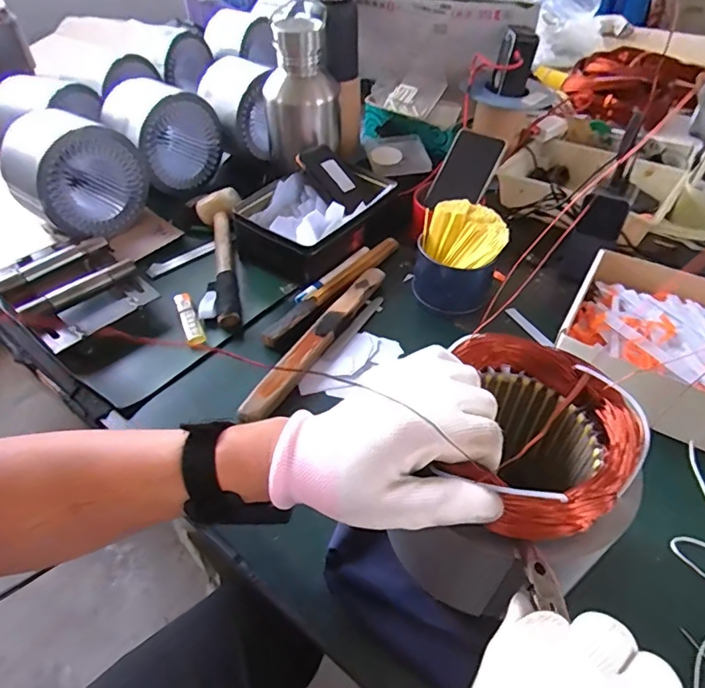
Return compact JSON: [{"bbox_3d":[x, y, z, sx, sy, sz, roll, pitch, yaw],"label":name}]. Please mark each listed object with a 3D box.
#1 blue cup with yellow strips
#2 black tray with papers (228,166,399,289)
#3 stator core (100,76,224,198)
[{"bbox_3d":[0.131,-0.103,0.629,0.103,0.113,0.102,9,47,10],"label":"blue cup with yellow strips"},{"bbox_3d":[-0.061,-0.178,0.705,0.150,0.066,0.191,27,53,25],"label":"black tray with papers"},{"bbox_3d":[-0.302,-0.336,0.806,0.113,0.138,0.155,29,54,26],"label":"stator core"}]

